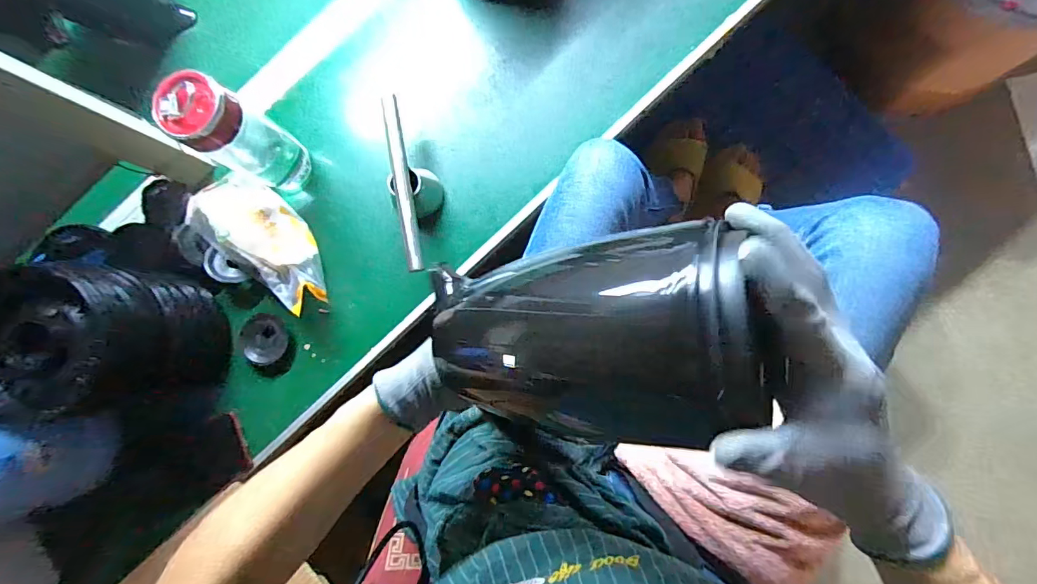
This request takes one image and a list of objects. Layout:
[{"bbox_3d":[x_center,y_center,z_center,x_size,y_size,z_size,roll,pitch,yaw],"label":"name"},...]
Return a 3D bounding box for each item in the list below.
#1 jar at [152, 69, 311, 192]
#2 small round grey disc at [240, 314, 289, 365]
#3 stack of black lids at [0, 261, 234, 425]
[{"bbox_3d":[-0.303,-0.169,0.513,0.071,0.152,0.066,0,85,6],"label":"jar"},{"bbox_3d":[-0.309,0.057,0.583,0.058,0.010,0.055,0,85,6],"label":"small round grey disc"},{"bbox_3d":[-0.437,0.057,0.525,0.131,0.221,0.154,-7,85,6],"label":"stack of black lids"}]

